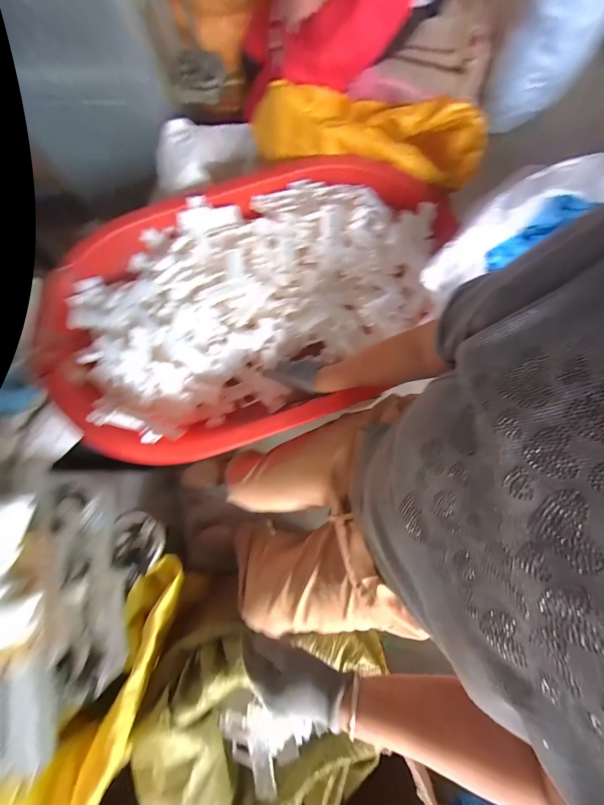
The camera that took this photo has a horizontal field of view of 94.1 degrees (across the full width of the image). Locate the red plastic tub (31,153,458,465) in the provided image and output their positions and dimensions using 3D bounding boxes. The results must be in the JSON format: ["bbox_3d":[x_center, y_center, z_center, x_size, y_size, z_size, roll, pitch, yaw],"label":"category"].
[{"bbox_3d":[-0.081,-0.220,0.660,0.895,0.170,0.573,-26,78,-4],"label":"red plastic tub"}]

